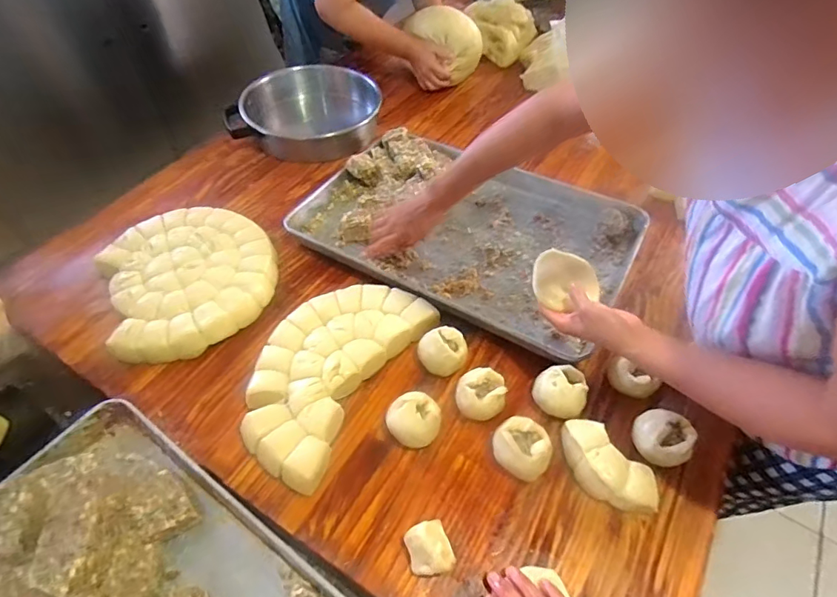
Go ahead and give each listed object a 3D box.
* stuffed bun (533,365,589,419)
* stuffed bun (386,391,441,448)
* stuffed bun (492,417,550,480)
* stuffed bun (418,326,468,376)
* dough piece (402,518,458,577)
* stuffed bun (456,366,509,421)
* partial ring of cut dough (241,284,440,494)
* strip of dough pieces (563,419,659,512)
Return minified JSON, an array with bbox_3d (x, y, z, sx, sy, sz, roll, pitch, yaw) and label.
[{"bbox_3d":[0.208,0.137,0.703,0.075,0.057,0.067,30,56,20],"label":"stuffed bun"},{"bbox_3d":[-0.005,0.174,0.674,0.069,0.055,0.077,-30,57,-21],"label":"stuffed bun"},{"bbox_3d":[0.139,0.203,0.650,0.077,0.058,0.062,30,58,22],"label":"stuffed bun"},{"bbox_3d":[0.039,0.085,0.741,0.066,0.054,0.063,0,52,0],"label":"stuffed bun"},{"bbox_3d":[0.013,0.305,0.578,0.048,0.052,0.057,-14,53,-14],"label":"dough piece"},{"bbox_3d":[0.090,0.143,0.698,0.069,0.061,0.064,0,52,0],"label":"stuffed bun"},{"bbox_3d":[-0.139,0.097,0.734,0.195,0.042,0.333,27,55,17],"label":"partial ring of cut dough"},{"bbox_3d":[0.249,0.227,0.643,0.065,0.052,0.144,-30,58,-24],"label":"strip of dough pieces"}]

